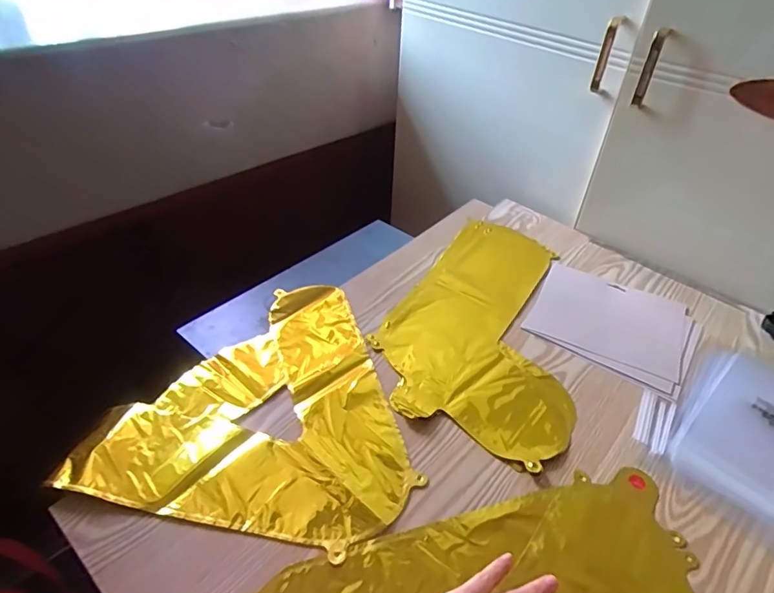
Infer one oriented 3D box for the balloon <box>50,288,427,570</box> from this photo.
[{"bbox_3d":[-0.120,0.099,0.565,0.315,0.013,0.326,9,41,8],"label":"balloon"}]

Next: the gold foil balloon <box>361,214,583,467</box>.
[{"bbox_3d":[0.137,0.022,0.676,0.234,0.006,0.411,15,42,14],"label":"gold foil balloon"}]

